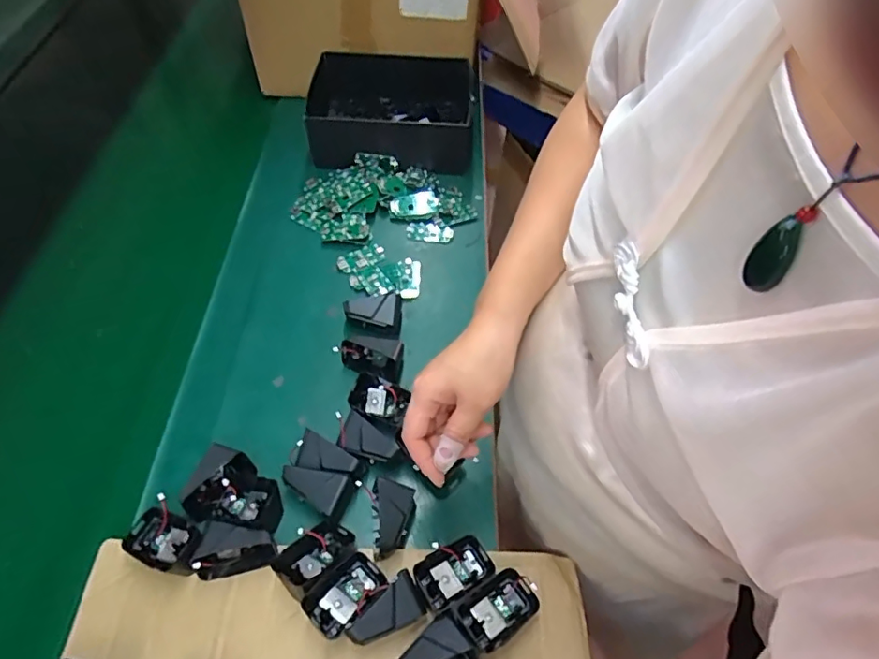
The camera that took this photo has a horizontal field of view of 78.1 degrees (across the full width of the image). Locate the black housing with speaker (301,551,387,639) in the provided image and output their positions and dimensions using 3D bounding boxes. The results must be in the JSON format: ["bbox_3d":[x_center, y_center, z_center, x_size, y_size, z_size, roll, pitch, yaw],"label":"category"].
[{"bbox_3d":[-0.080,0.230,0.466,0.043,0.032,0.066,40,62,23],"label":"black housing with speaker"}]

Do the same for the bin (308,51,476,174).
[{"bbox_3d":[-0.077,-0.336,0.839,0.252,0.076,0.188,-1,54,-3],"label":"bin"}]

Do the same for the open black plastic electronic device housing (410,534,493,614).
[{"bbox_3d":[0.011,0.215,0.482,0.069,0.027,0.042,-26,59,-19],"label":"open black plastic electronic device housing"}]

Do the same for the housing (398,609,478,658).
[{"bbox_3d":[-0.007,0.261,0.438,0.067,0.030,0.043,-18,57,-14],"label":"housing"}]

